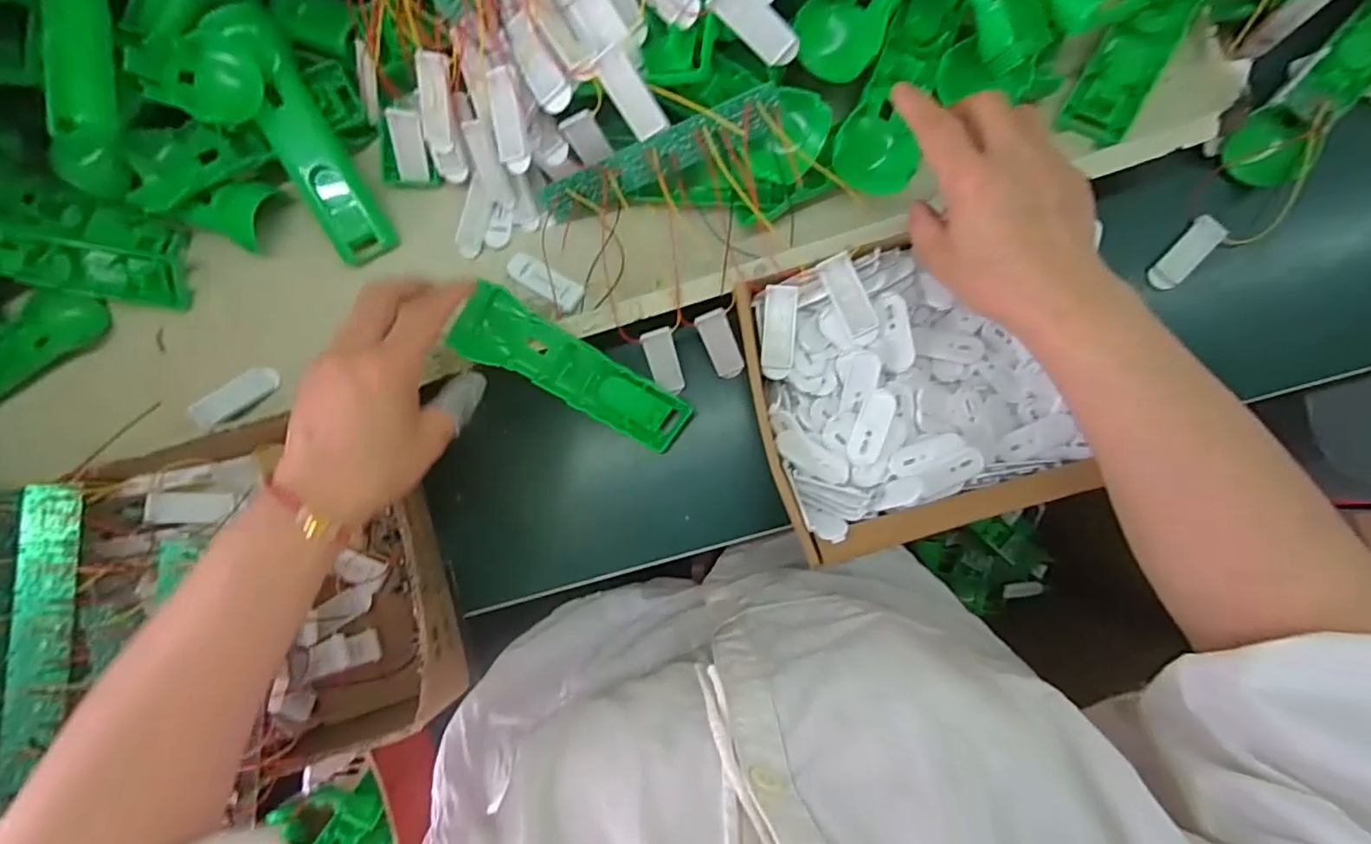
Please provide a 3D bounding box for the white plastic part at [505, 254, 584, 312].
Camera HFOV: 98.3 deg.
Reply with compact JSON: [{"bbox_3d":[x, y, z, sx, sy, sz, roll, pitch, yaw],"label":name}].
[{"bbox_3d":[-0.102,-0.101,0.426,0.060,0.008,0.022,29,89,5],"label":"white plastic part"}]

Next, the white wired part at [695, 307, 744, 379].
[{"bbox_3d":[0.025,-0.055,0.420,0.022,0.011,0.049,-25,118,2],"label":"white wired part"}]

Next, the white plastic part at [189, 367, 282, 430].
[{"bbox_3d":[-0.325,-0.019,0.429,0.019,0.010,0.059,44,60,5],"label":"white plastic part"}]

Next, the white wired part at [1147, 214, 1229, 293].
[{"bbox_3d":[0.353,-0.119,0.416,0.019,0.016,0.056,42,90,5],"label":"white wired part"}]

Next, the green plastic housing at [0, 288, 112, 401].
[{"bbox_3d":[-0.511,-0.049,0.444,0.150,0.025,0.047,-34,85,1],"label":"green plastic housing"}]

